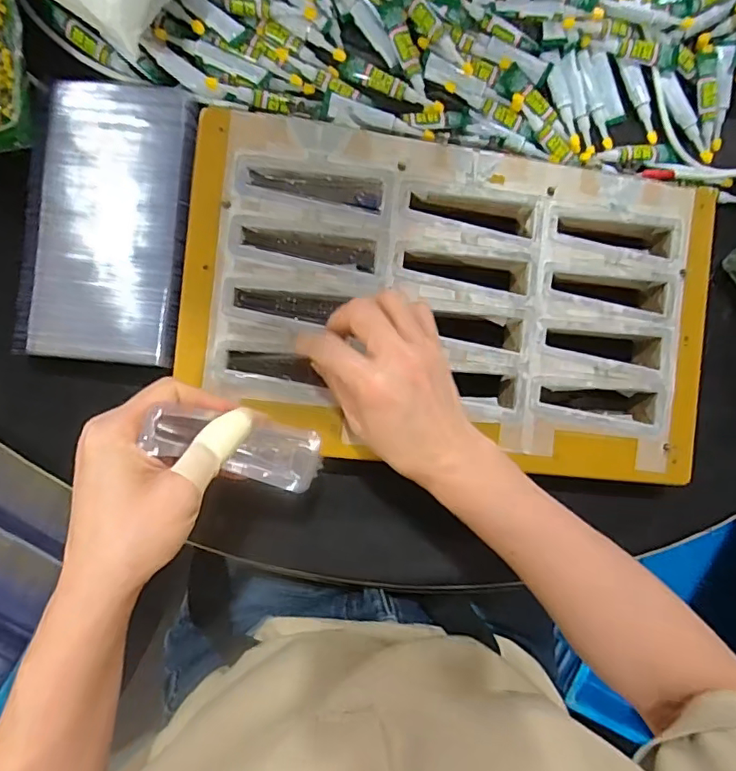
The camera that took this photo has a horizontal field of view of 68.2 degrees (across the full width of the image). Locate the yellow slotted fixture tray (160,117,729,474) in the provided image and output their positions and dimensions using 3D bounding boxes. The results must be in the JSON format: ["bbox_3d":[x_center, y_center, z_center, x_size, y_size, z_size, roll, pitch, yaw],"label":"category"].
[{"bbox_3d":[0.067,-0.057,0.407,0.381,0.049,0.224,6,85,-8],"label":"yellow slotted fixture tray"}]

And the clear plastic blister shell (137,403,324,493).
[{"bbox_3d":[-0.072,0.033,0.304,0.102,0.017,0.035,21,82,-38],"label":"clear plastic blister shell"}]

